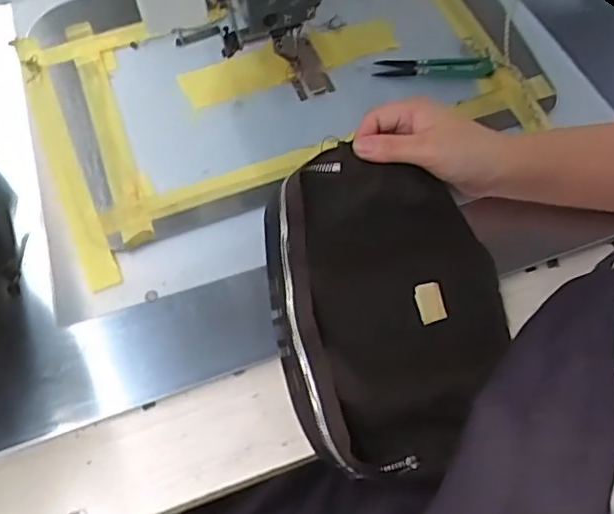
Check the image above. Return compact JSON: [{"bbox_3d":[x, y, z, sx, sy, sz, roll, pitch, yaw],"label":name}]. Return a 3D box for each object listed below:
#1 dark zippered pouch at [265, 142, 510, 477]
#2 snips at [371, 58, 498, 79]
[{"bbox_3d":[0.057,0.029,0.424,0.156,0.048,0.212,-10,62,-3],"label":"dark zippered pouch"},{"bbox_3d":[0.115,-0.174,0.557,0.105,0.007,0.026,3,62,4],"label":"snips"}]

